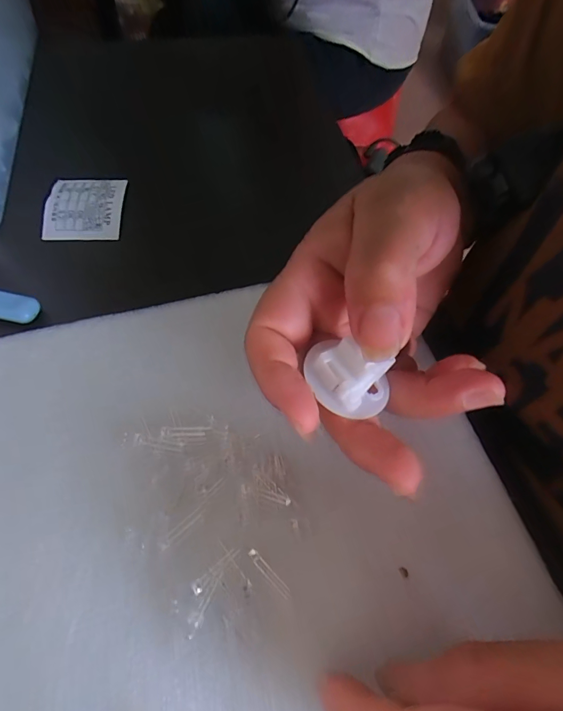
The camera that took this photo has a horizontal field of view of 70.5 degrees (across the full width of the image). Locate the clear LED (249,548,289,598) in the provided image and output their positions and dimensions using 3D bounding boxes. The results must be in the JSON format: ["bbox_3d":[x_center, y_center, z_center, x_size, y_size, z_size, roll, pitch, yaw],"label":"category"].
[{"bbox_3d":[-0.004,0.079,0.144,0.004,0.004,0.020,-40,71,-22],"label":"clear LED"}]

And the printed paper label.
[{"bbox_3d":[-0.119,-0.092,0.243,0.043,0.007,0.050,-2,61,-7],"label":"printed paper label"}]

